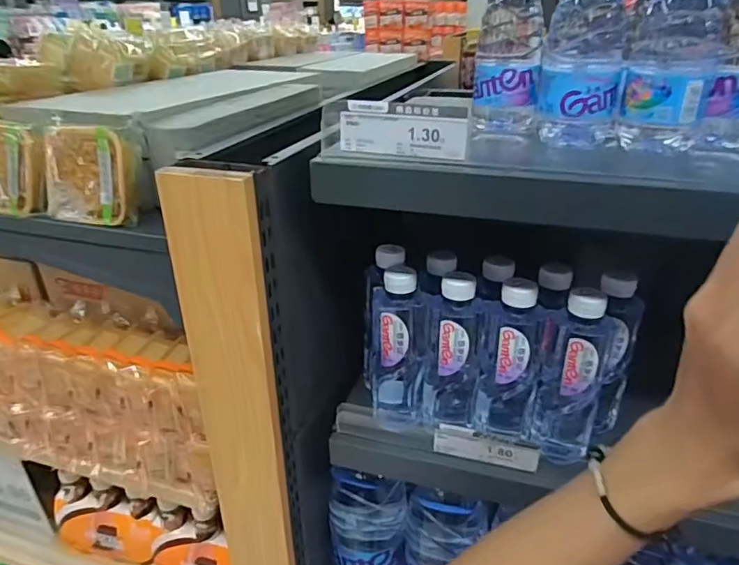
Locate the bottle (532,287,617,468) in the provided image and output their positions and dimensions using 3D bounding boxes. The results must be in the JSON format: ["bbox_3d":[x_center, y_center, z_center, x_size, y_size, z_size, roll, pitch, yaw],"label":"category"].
[{"bbox_3d":[0.200,0.089,0.512,0.057,0.177,0.053,11,30,21],"label":"bottle"}]

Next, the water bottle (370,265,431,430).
[{"bbox_3d":[0.031,0.070,0.548,0.057,0.167,0.046,1,27,4],"label":"water bottle"}]

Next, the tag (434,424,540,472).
[{"bbox_3d":[0.116,0.165,0.525,0.100,0.038,0.005,9,27,14],"label":"tag"}]

